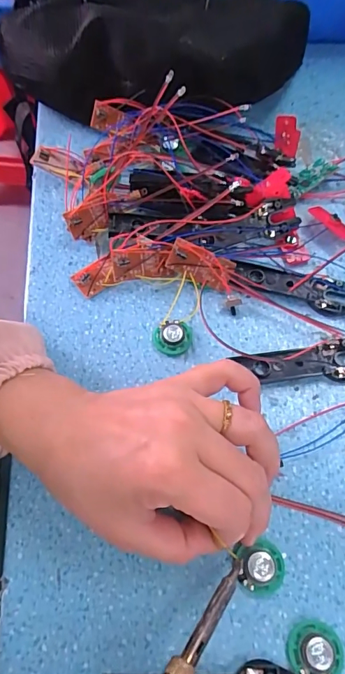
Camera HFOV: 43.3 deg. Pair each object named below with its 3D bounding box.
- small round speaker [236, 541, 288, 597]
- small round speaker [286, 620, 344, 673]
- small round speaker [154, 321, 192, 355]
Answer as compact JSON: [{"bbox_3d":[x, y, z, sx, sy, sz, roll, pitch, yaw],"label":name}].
[{"bbox_3d":[0.047,0.122,0.228,0.025,0.011,0.024,-4,62,-1],"label":"small round speaker"},{"bbox_3d":[0.070,0.153,0.210,0.026,0.011,0.025,-1,62,1],"label":"small round speaker"},{"bbox_3d":[0.000,-0.001,0.295,0.026,0.009,0.024,-1,62,1],"label":"small round speaker"}]

